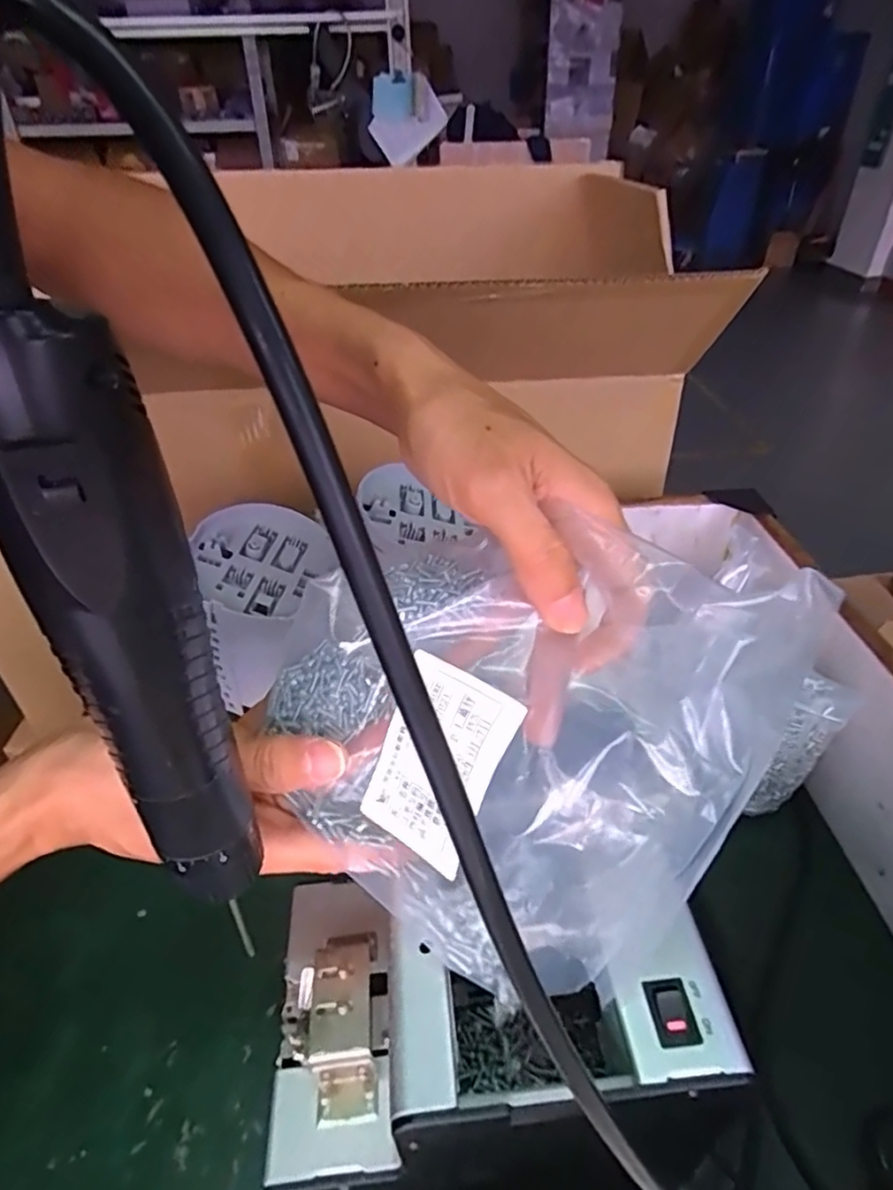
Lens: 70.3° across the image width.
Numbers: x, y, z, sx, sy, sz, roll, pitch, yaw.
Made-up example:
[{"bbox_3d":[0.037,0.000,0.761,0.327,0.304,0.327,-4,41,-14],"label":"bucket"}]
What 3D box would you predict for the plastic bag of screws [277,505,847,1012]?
[{"bbox_3d":[0.010,0.047,0.241,0.180,0.174,0.026,27,14,25],"label":"plastic bag of screws"}]

